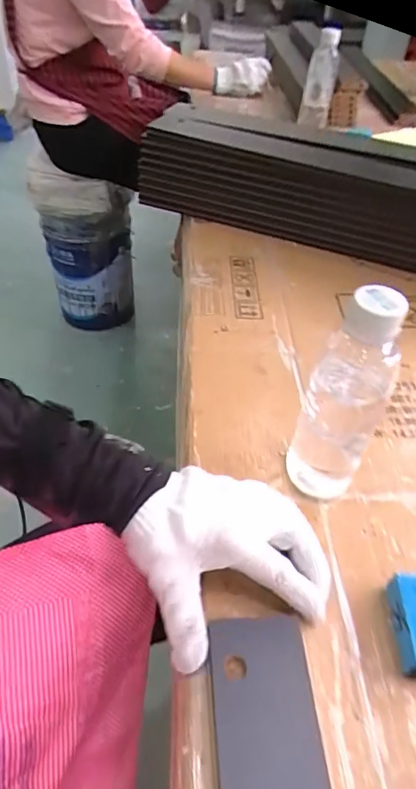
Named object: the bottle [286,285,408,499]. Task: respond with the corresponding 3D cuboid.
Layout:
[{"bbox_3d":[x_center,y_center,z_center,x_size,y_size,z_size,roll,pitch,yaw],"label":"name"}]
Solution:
[{"bbox_3d":[0.099,0.006,0.353,0.051,0.184,0.047,22,50,15],"label":"bottle"}]

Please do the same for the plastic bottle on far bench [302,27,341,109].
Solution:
[{"bbox_3d":[0.203,-0.573,0.865,0.054,0.143,0.058,12,69,7],"label":"plastic bottle on far bench"}]

